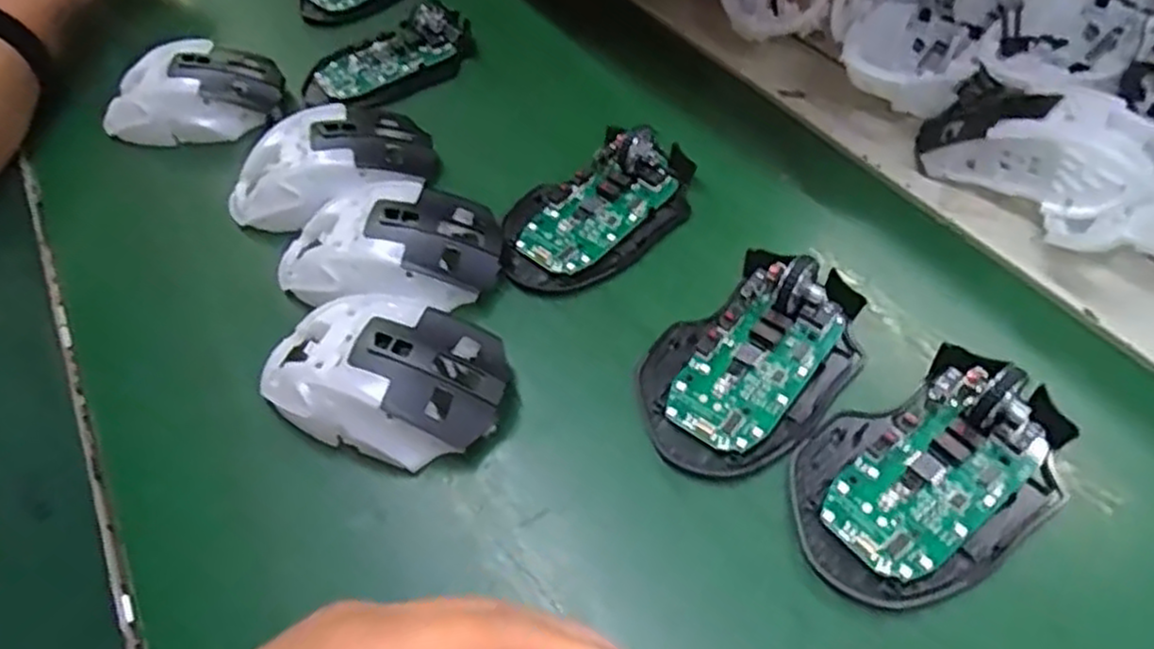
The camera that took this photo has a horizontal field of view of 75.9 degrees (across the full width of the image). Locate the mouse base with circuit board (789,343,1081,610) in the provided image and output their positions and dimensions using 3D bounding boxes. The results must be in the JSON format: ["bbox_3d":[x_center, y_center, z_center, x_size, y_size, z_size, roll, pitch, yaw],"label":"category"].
[{"bbox_3d":[0.133,0.051,0.273,0.110,0.027,0.072,-30,57,-14],"label":"mouse base with circuit board"}]

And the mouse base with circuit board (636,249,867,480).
[{"bbox_3d":[0.074,0.010,0.310,0.072,0.026,0.110,35,65,27],"label":"mouse base with circuit board"}]

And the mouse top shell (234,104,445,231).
[{"bbox_3d":[-0.133,-0.088,0.398,0.105,0.030,0.064,-35,58,-17],"label":"mouse top shell"}]

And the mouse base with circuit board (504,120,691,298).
[{"bbox_3d":[0.011,-0.064,0.373,0.111,0.024,0.069,-34,58,-16],"label":"mouse base with circuit board"}]

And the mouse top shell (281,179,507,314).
[{"bbox_3d":[-0.091,-0.041,0.359,0.107,0.031,0.067,-1,55,6],"label":"mouse top shell"}]

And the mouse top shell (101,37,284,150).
[{"bbox_3d":[-0.233,-0.138,0.447,0.105,0.040,0.058,-23,55,-9],"label":"mouse top shell"}]

